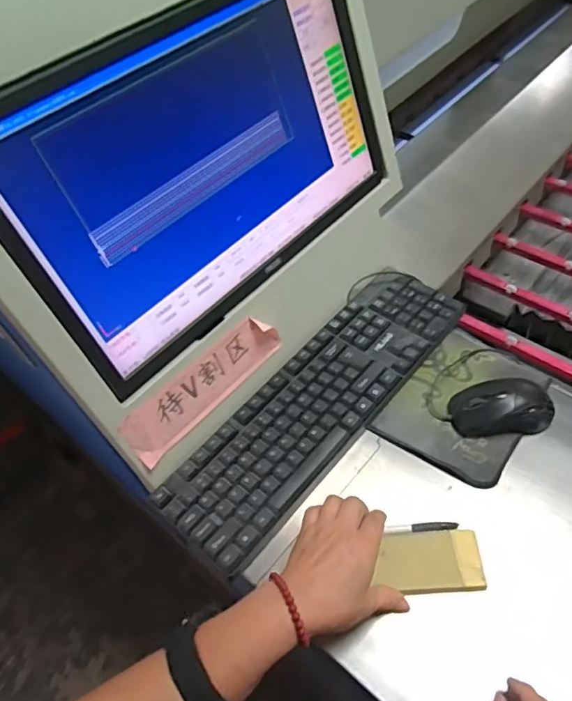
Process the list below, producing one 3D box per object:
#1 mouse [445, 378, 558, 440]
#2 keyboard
[{"bbox_3d":[0.235,0.059,0.573,0.105,0.031,0.059,-7,51,2],"label":"mouse"},{"bbox_3d":[0.041,0.050,0.599,0.120,0.025,0.415,32,61,28],"label":"keyboard"}]

